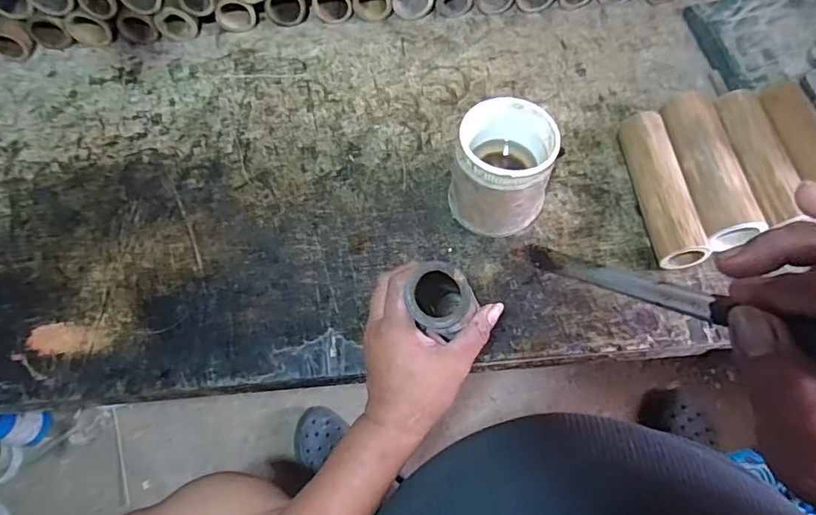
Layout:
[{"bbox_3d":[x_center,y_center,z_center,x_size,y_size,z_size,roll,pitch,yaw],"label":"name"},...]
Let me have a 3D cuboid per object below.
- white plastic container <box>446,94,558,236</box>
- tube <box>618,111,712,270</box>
[{"bbox_3d":[0.102,-0.090,0.575,0.096,0.119,0.105,-1,65,2],"label":"white plastic container"},{"bbox_3d":[0.275,-0.074,0.589,0.049,0.058,0.182,-5,64,2],"label":"tube"}]

